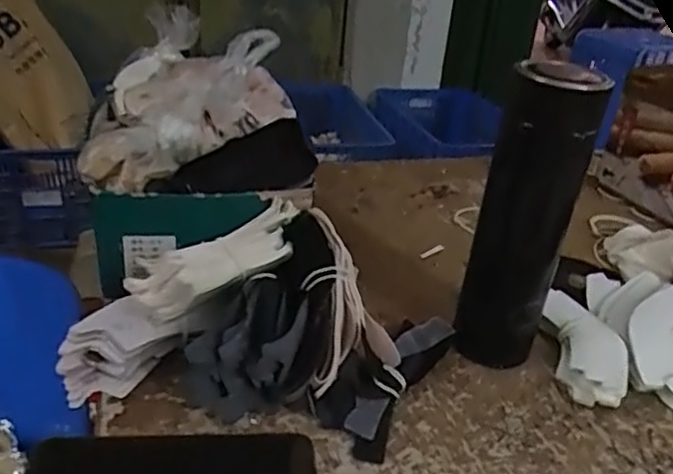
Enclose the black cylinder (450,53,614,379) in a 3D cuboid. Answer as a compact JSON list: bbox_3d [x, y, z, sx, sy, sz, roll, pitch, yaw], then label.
[{"bbox_3d":[0.134,-0.006,0.467,0.063,0.225,0.054,18,31,20],"label":"black cylinder"}]

